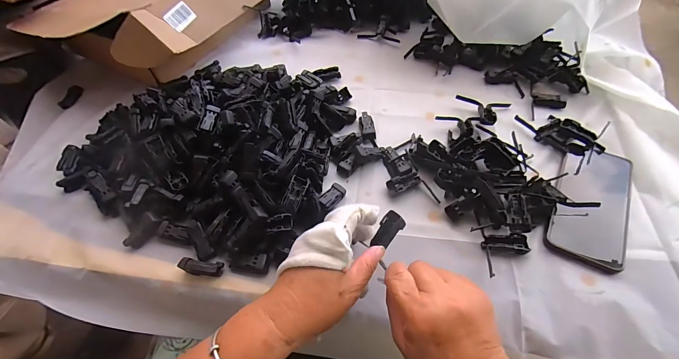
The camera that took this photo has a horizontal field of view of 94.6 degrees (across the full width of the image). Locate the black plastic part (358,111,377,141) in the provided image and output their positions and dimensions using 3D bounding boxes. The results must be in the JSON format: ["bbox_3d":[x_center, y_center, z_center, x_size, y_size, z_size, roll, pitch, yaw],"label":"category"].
[{"bbox_3d":[0.042,-0.080,0.471,0.023,0.011,0.049,-5,58,-3],"label":"black plastic part"}]

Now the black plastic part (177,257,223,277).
[{"bbox_3d":[-0.159,0.098,0.356,0.048,0.008,0.015,6,58,4],"label":"black plastic part"}]

